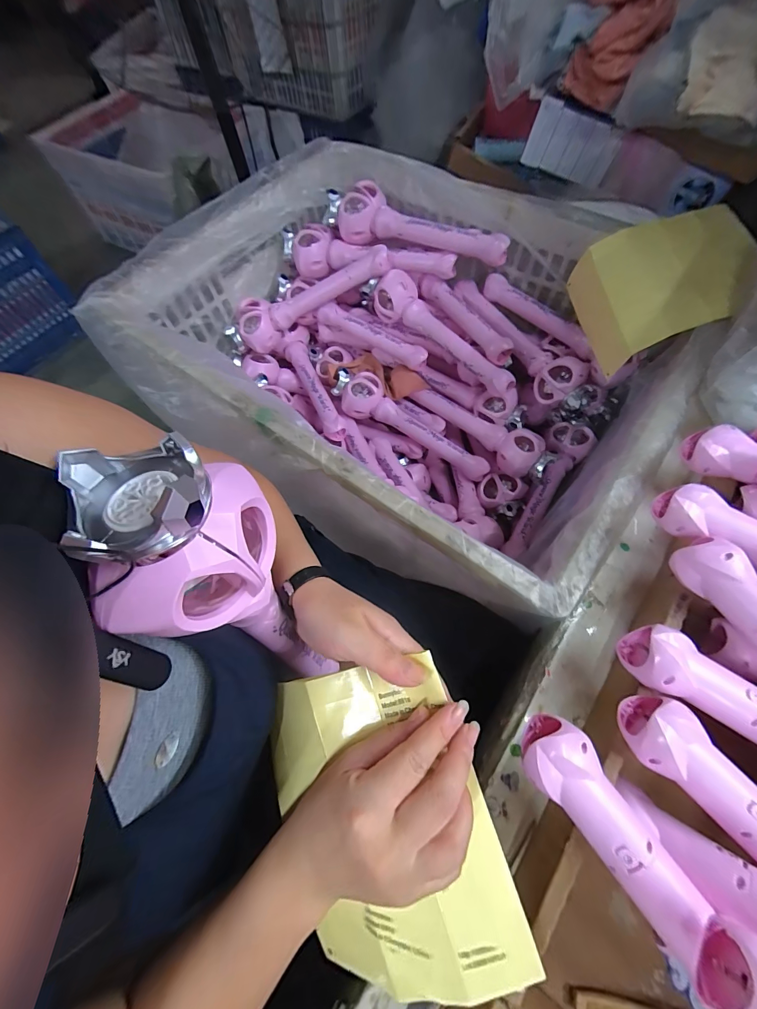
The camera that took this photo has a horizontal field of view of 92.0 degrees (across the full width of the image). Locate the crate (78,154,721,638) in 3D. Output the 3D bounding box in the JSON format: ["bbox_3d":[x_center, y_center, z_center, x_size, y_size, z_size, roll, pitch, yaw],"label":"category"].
[{"bbox_3d":[0.048,-0.254,0.690,0.821,0.337,0.622,31,70,16],"label":"crate"}]

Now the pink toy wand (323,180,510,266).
[{"bbox_3d":[0.066,-0.547,0.704,0.374,0.063,0.084,17,67,11],"label":"pink toy wand"}]

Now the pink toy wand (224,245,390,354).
[{"bbox_3d":[-0.148,-0.415,0.750,0.361,0.070,0.083,-20,64,14],"label":"pink toy wand"}]

